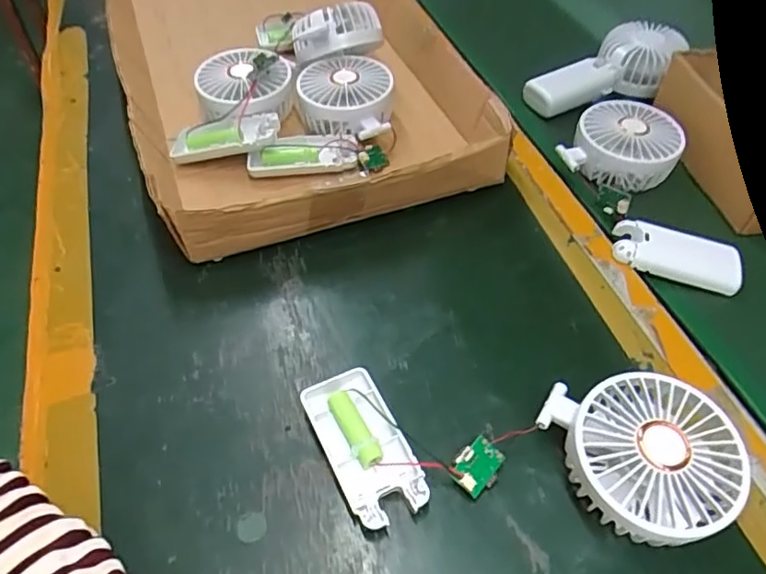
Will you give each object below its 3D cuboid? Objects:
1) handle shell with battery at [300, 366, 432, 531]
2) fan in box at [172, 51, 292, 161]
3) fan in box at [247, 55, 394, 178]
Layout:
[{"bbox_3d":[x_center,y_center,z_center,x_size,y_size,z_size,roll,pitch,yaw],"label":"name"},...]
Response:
[{"bbox_3d":[-0.011,0.093,0.337,0.044,0.016,0.092,-22,55,-17],"label":"handle shell with battery"},{"bbox_3d":[-0.134,-0.164,0.509,0.095,0.052,0.118,5,52,3],"label":"fan in box"},{"bbox_3d":[-0.051,-0.153,0.508,0.115,0.041,0.136,3,52,2],"label":"fan in box"}]

